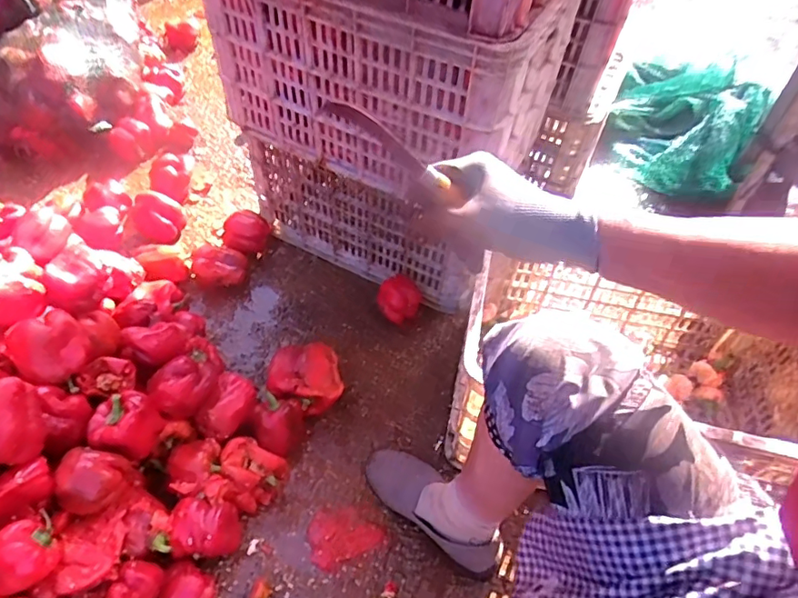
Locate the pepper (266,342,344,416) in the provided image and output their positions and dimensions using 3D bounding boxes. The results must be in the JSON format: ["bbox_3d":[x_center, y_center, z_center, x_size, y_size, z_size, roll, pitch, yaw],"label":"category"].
[{"bbox_3d":[-0.167,0.141,0.934,0.126,0.076,0.125,-10,53,-10],"label":"pepper"}]

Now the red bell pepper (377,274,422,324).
[{"bbox_3d":[0.000,0.001,1.056,0.086,0.075,0.086,6,52,1],"label":"red bell pepper"}]

